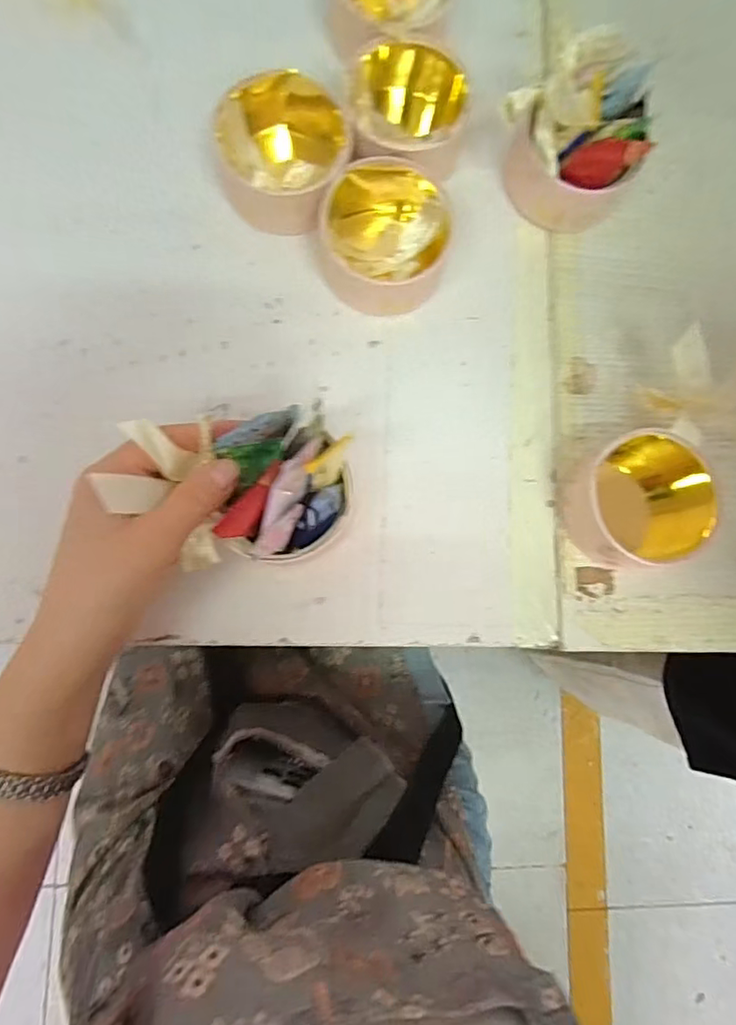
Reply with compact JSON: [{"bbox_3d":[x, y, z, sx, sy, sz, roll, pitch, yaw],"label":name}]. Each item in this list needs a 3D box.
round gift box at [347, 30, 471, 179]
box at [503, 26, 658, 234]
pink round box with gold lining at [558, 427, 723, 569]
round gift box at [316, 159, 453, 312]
[{"bbox_3d":[0.027,-0.263,0.368,0.077,0.040,0.075,1,83,-6],"label":"round gift box"},{"bbox_3d":[0.141,-0.243,0.368,0.085,0.077,0.082,1,83,-6],"label":"box"},{"bbox_3d":[0.178,-0.007,0.358,0.091,0.040,0.086,1,83,-6],"label":"pink round box with gold lining"},{"bbox_3d":[0.011,-0.177,0.365,0.081,0.040,0.095,13,82,-4],"label":"round gift box"}]

